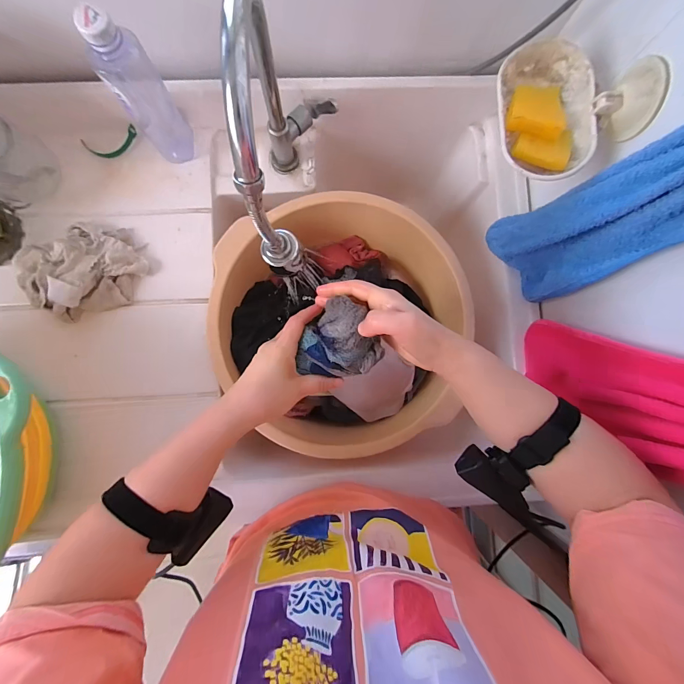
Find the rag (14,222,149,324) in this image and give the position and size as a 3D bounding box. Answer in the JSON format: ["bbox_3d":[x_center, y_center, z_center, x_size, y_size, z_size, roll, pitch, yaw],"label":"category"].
[{"bbox_3d":[-0.353,-0.097,0.452,0.147,0.045,0.122,-32,89,-4],"label":"rag"}]

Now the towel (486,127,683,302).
[{"bbox_3d":[0.266,-0.127,0.321,0.046,0.329,0.120,-28,88,-4],"label":"towel"}]

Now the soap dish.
[{"bbox_3d":[0.226,-0.237,0.335,0.132,0.068,0.136,-9,87,-3],"label":"soap dish"}]

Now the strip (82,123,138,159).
[{"bbox_3d":[-0.335,-0.286,0.483,0.081,0.016,0.036,-14,87,-4],"label":"strip"}]

